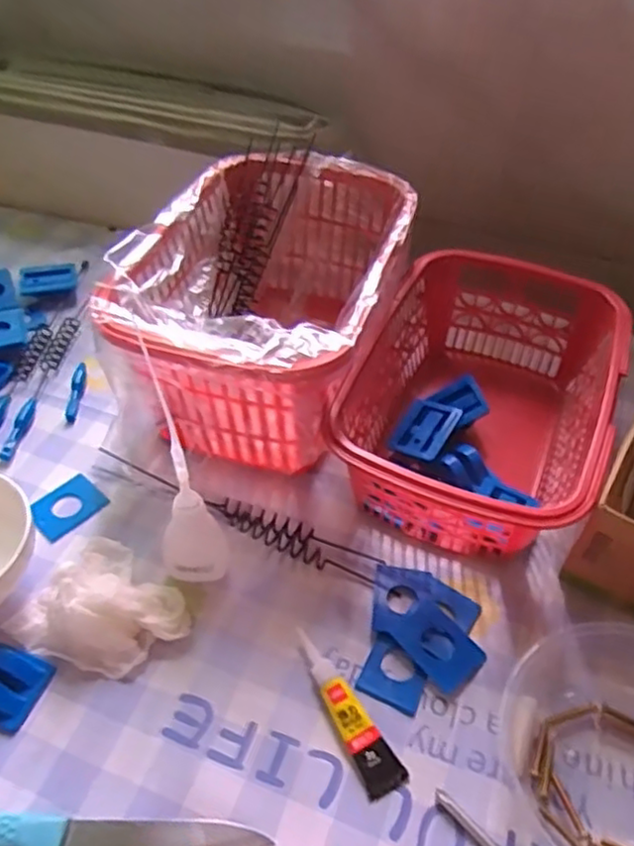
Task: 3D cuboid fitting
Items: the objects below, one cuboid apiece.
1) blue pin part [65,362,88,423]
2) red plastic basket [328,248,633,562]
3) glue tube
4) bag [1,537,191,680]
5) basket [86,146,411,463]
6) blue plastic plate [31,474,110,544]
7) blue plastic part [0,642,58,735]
[{"bbox_3d":[-0.171,-0.022,0.482,0.011,0.006,0.052,-4,48,-4],"label":"blue pin part"},{"bbox_3d":[0.107,-0.016,0.430,0.143,0.073,0.209,19,51,16],"label":"red plastic basket"},{"bbox_3d":[0.015,0.137,0.331,0.020,0.012,0.085,-20,51,-17],"label":"glue tube"},{"bbox_3d":[-0.114,0.097,0.350,0.075,0.031,0.067,30,54,24],"label":"bag"},{"bbox_3d":[-0.029,-0.078,0.456,0.155,0.116,0.230,16,50,14],"label":"basket"},{"bbox_3d":[-0.154,0.051,0.413,0.032,0.006,0.042,36,55,21],"label":"blue plastic plate"},{"bbox_3d":[-0.160,0.127,0.334,0.046,0.012,0.034,15,50,13],"label":"blue plastic part"}]

